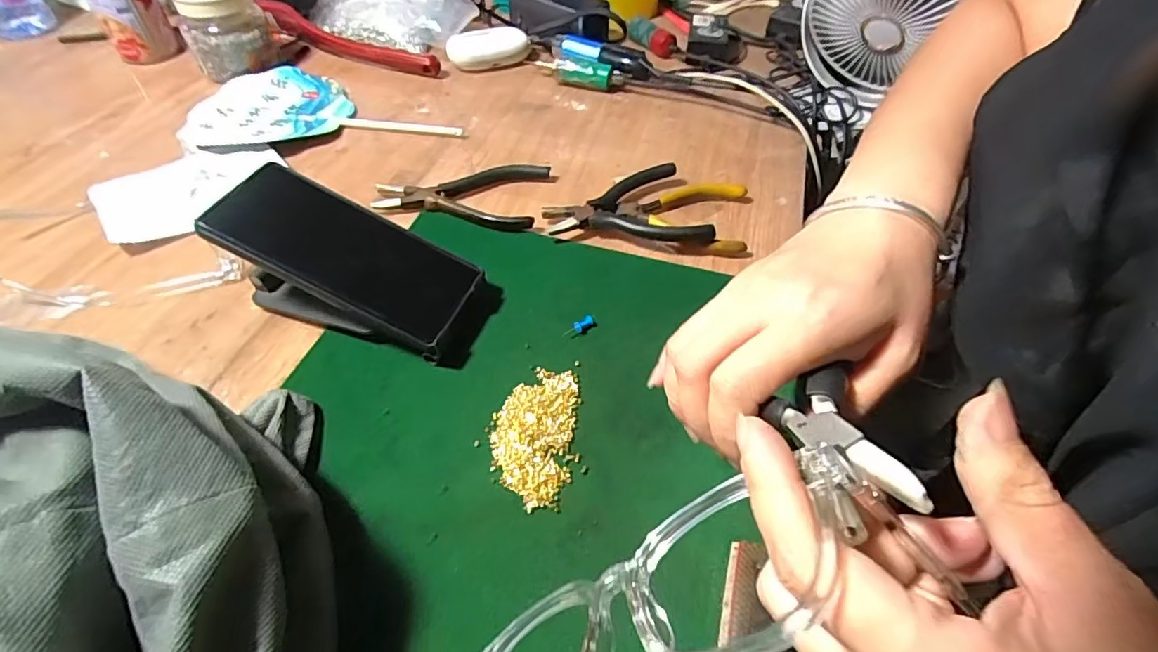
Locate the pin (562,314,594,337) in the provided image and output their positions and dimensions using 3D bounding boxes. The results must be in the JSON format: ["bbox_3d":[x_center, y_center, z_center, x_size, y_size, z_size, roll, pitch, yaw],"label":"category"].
[{"bbox_3d":[0.000,-0.001,0.370,0.024,0.005,0.008,-30,56,-23],"label":"pin"}]

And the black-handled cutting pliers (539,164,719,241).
[{"bbox_3d":[0.035,-0.090,0.438,0.119,0.023,0.095,-11,51,-10],"label":"black-handled cutting pliers"}]

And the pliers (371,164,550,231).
[{"bbox_3d":[-0.100,-0.115,0.463,0.135,0.013,0.079,6,50,5],"label":"pliers"}]

